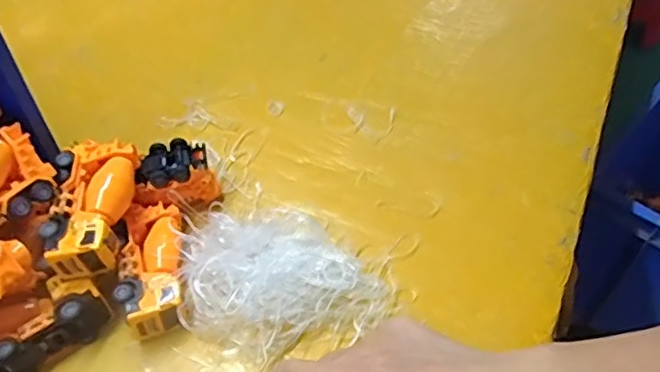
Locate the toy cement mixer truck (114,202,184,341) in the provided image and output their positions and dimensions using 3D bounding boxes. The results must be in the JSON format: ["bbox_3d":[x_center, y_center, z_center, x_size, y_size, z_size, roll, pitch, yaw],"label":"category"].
[{"bbox_3d":[-0.132,0.060,0.453,0.042,0.035,0.105,-7,49,-6],"label":"toy cement mixer truck"}]

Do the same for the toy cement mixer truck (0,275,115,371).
[{"bbox_3d":[-0.212,0.100,0.419,0.102,0.035,0.047,-32,56,-25],"label":"toy cement mixer truck"}]

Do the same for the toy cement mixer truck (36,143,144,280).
[{"bbox_3d":[-0.173,0.020,0.447,0.054,0.046,0.101,-5,49,-6],"label":"toy cement mixer truck"}]

